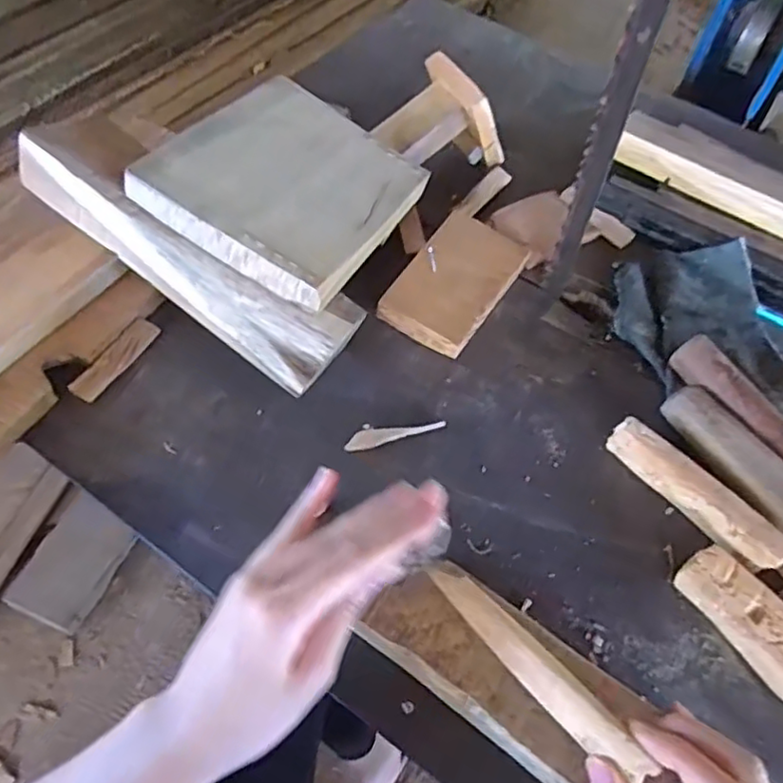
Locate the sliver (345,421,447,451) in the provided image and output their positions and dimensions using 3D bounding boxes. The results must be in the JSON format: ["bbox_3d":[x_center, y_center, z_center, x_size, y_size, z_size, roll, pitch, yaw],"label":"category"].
[{"bbox_3d":[0.002,0.027,0.415,0.066,0.007,0.012,-16,59,-14],"label":"sliver"}]

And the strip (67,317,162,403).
[{"bbox_3d":[-0.185,-0.022,0.429,0.019,0.004,0.070,37,57,-8],"label":"strip"}]

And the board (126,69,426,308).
[{"bbox_3d":[-0.069,-0.145,0.444,0.143,0.021,0.169,33,52,1],"label":"board"}]

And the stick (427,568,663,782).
[{"bbox_3d":[0.066,0.129,0.299,0.016,0.009,0.123,-36,59,-24],"label":"stick"}]

